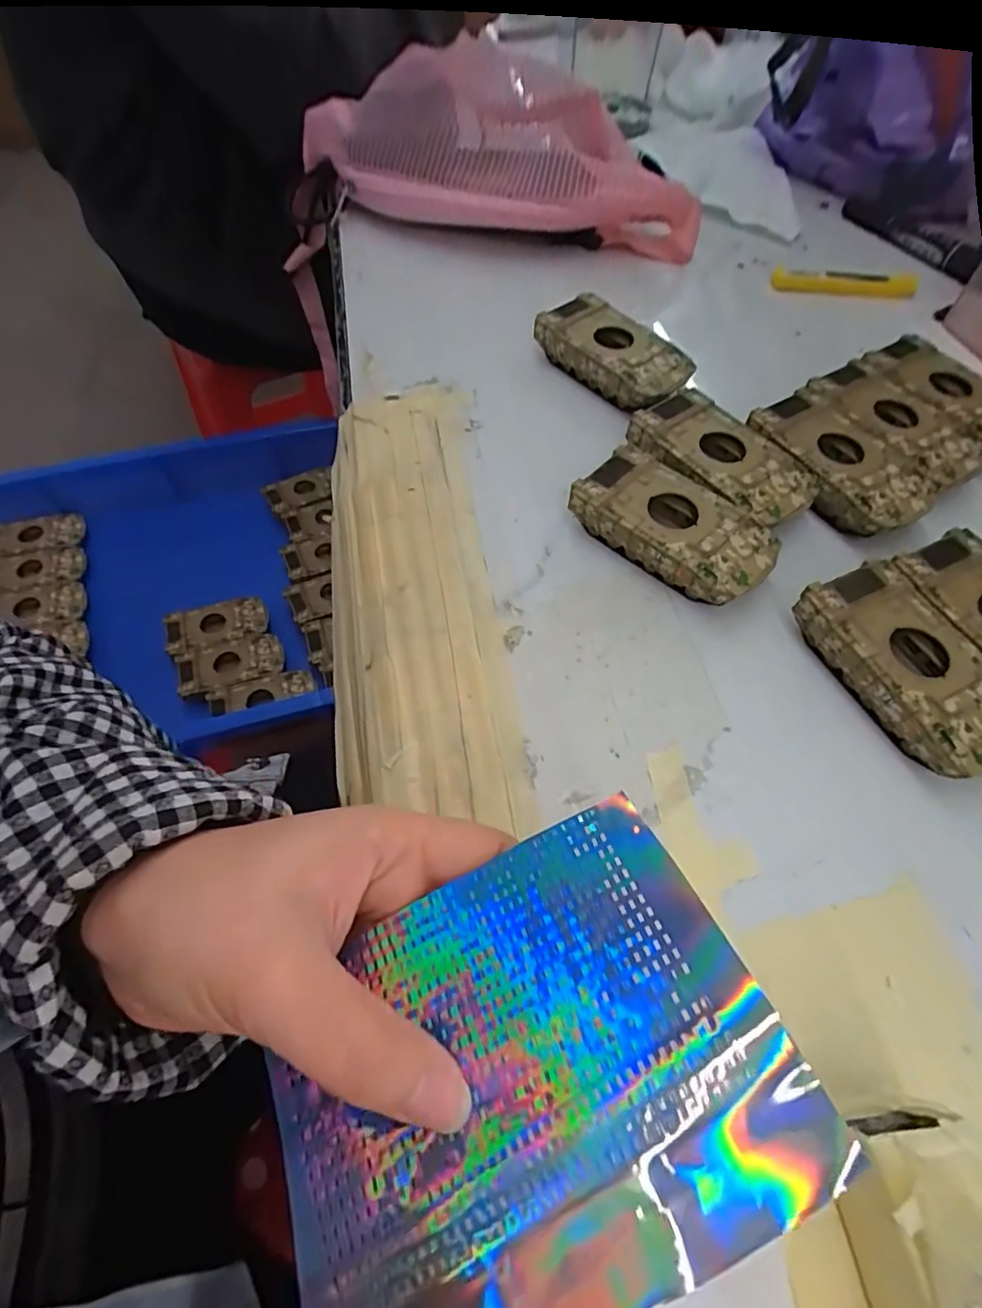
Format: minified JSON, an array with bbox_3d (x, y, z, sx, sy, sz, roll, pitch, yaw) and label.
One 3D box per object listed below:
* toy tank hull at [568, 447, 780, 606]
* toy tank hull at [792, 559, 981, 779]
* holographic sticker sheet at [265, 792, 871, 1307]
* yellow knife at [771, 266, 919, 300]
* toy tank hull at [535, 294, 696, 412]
[{"bbox_3d":[0.090,-0.060,0.289,0.093,0.027,0.048,40,66,20],"label":"toy tank hull"},{"bbox_3d":[0.180,0.008,0.252,0.050,0.026,0.094,-21,62,-13],"label":"toy tank hull"},{"bbox_3d":[0.008,0.104,0.143,0.119,0.029,0.097,-23,63,-14],"label":"holographic sticker sheet"},{"bbox_3d":[0.263,-0.278,0.434,0.109,0.012,0.020,-2,60,-3],"label":"yellow knife"},{"bbox_3d":[0.077,-0.183,0.362,0.049,0.029,0.091,-37,67,-21],"label":"toy tank hull"}]

